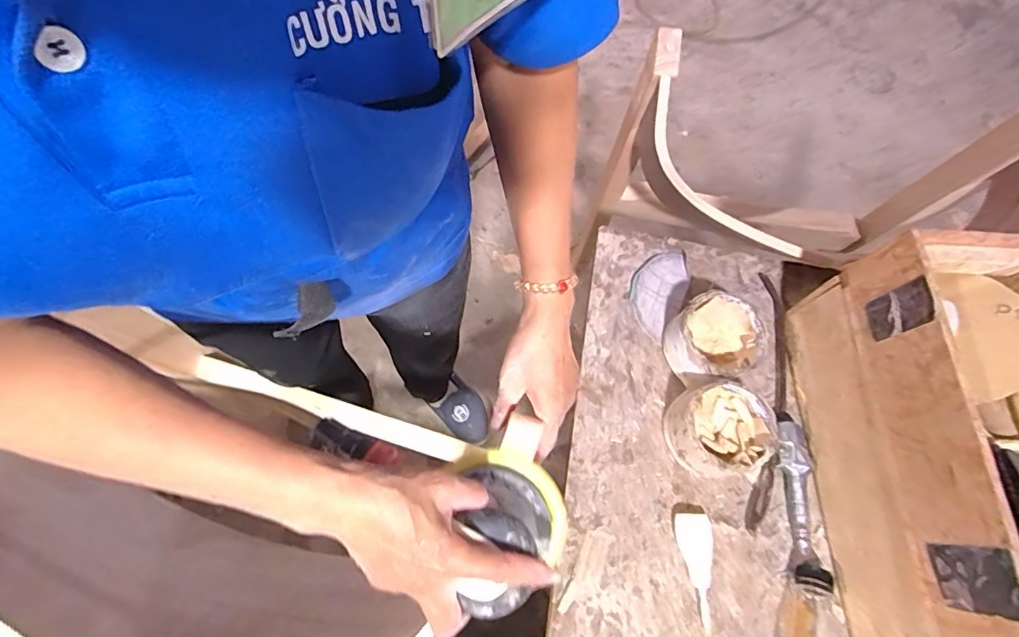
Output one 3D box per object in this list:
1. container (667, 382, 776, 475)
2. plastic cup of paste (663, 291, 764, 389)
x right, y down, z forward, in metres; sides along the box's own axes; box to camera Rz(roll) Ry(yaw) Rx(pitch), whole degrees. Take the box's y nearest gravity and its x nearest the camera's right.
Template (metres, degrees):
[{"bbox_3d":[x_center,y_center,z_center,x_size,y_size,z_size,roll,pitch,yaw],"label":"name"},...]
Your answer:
[{"bbox_3d":[0.199,0.107,0.476,0.084,0.059,0.077,1,68,-3],"label":"container"},{"bbox_3d":[0.207,0.024,0.506,0.081,0.060,0.079,1,68,-3],"label":"plastic cup of paste"}]

